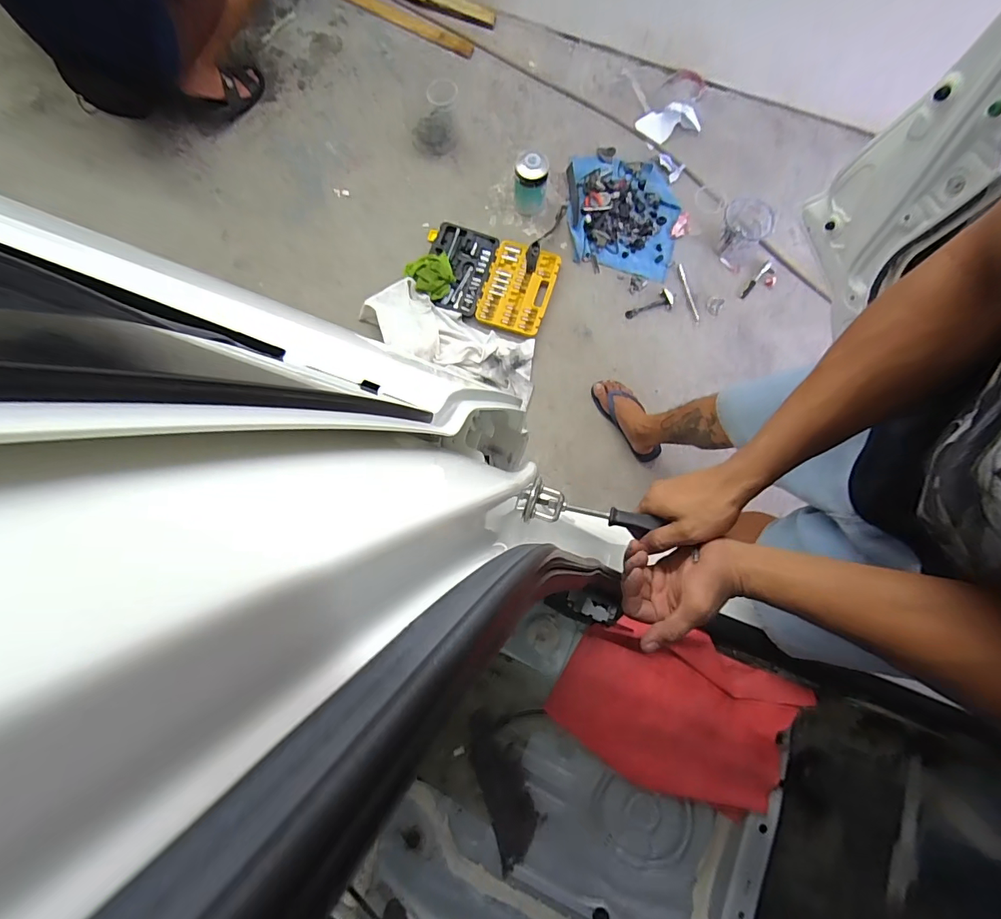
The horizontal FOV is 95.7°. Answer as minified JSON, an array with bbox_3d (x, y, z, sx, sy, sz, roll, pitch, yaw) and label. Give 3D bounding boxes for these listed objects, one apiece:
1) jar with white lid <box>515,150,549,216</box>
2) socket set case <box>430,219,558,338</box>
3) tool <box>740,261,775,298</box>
[{"bbox_3d":[0.093,-0.838,1.372,0.097,0.166,0.100,0,79,0],"label":"jar with white lid"},{"bbox_3d":[-0.045,-0.552,1.371,0.403,0.037,0.274,17,80,3],"label":"socket set case"},{"bbox_3d":[0.789,-0.546,1.385,0.035,0.012,0.155,41,81,10],"label":"tool"}]

